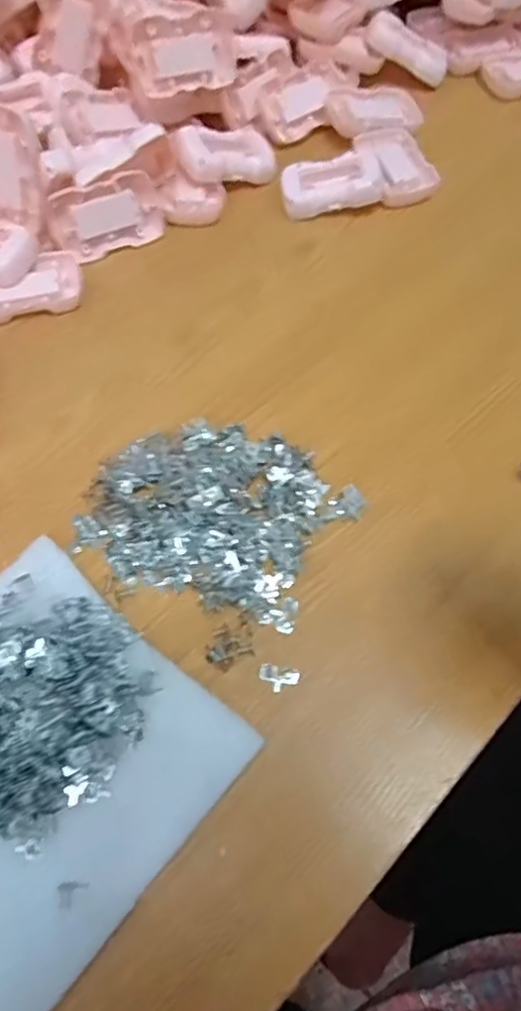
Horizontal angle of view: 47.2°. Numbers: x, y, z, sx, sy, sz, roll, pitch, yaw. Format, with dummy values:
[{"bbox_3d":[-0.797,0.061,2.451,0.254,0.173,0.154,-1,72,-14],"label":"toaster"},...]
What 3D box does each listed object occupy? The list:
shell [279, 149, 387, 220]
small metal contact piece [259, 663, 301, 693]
[{"bbox_3d":[0.065,-0.280,0.524,0.090,0.032,0.048,-4,61,1],"label":"shell"},{"bbox_3d":[0.011,0.099,0.341,0.023,0.004,0.014,10,64,6],"label":"small metal contact piece"}]

